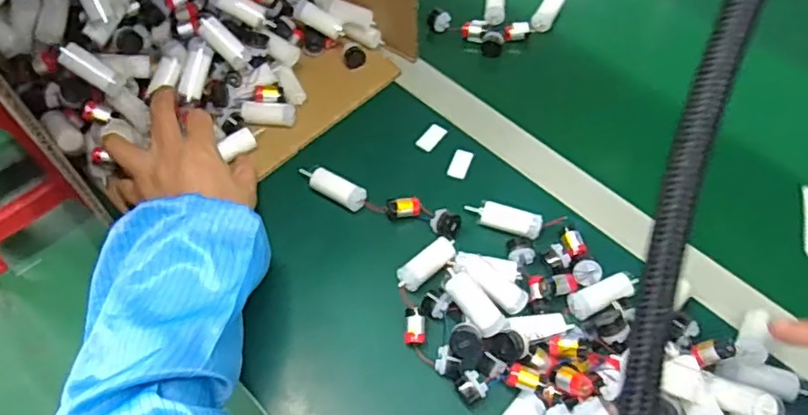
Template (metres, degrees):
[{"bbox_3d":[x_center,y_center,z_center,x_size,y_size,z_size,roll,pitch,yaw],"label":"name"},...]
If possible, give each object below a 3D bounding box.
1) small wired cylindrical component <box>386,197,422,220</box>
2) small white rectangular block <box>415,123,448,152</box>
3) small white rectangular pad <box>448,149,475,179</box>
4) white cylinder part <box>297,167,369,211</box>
[{"bbox_3d":[0.000,0.000,0.511,0.031,0.012,0.015,-15,59,-8],"label":"small wired cylindrical component"},{"bbox_3d":[0.026,-0.066,0.575,0.019,0.004,0.032,32,64,19],"label":"small white rectangular block"},{"bbox_3d":[0.053,-0.040,0.556,0.018,0.004,0.031,18,60,12],"label":"small white rectangular pad"},{"bbox_3d":[-0.064,-0.019,0.522,0.070,0.015,0.020,28,62,17],"label":"white cylinder part"}]

